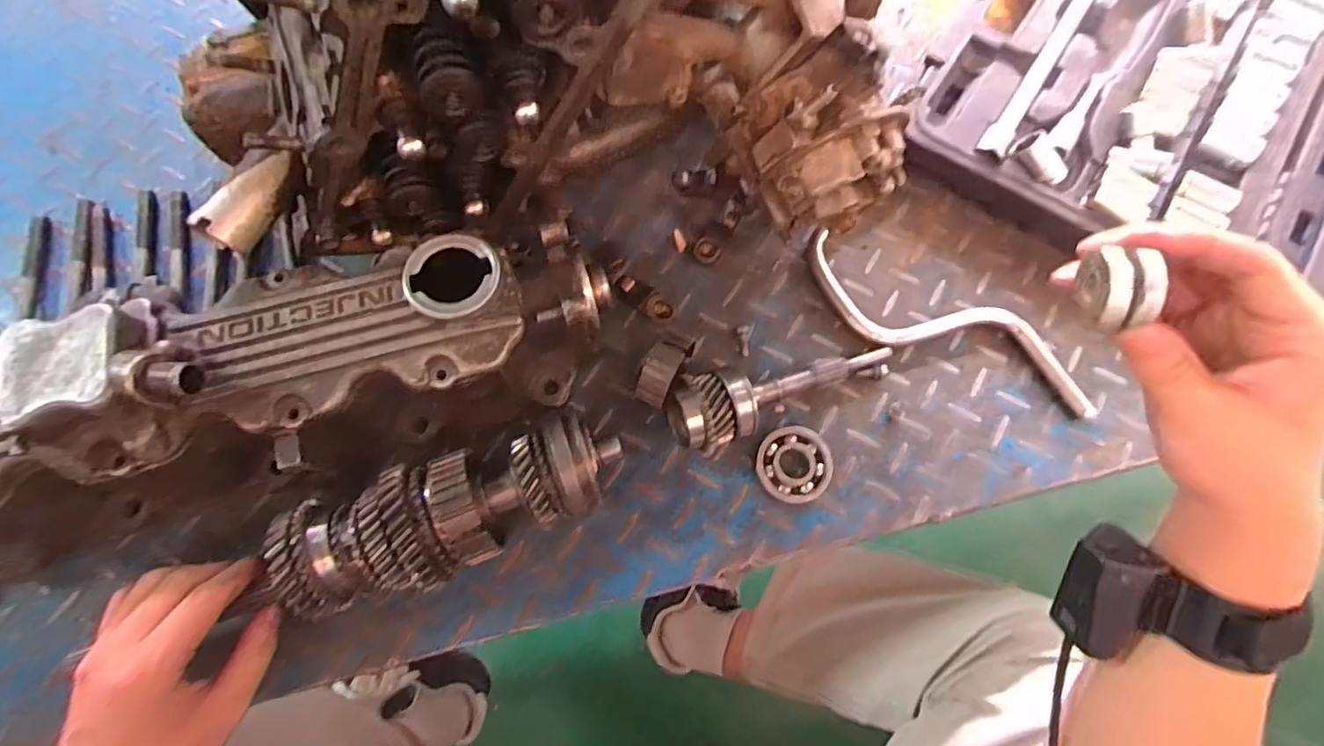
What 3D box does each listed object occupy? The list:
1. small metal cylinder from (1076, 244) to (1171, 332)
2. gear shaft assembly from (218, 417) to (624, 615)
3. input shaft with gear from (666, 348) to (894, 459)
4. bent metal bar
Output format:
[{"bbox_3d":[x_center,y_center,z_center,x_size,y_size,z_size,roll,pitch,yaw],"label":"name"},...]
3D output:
[{"bbox_3d":[0.188,-0.034,0.241,0.015,0.028,0.030,-4,73,-2],"label":"small metal cylinder"},{"bbox_3d":[-0.135,0.089,0.355,0.218,0.064,0.066,-21,74,-7],"label":"gear shaft assembly"},{"bbox_3d":[0.087,0.012,0.411,0.174,0.050,0.050,-15,73,-20],"label":"input shaft with gear"},{"bbox_3d":[0.215,-0.034,0.440,0.229,0.011,0.066,27,74,7],"label":"bent metal bar"}]

